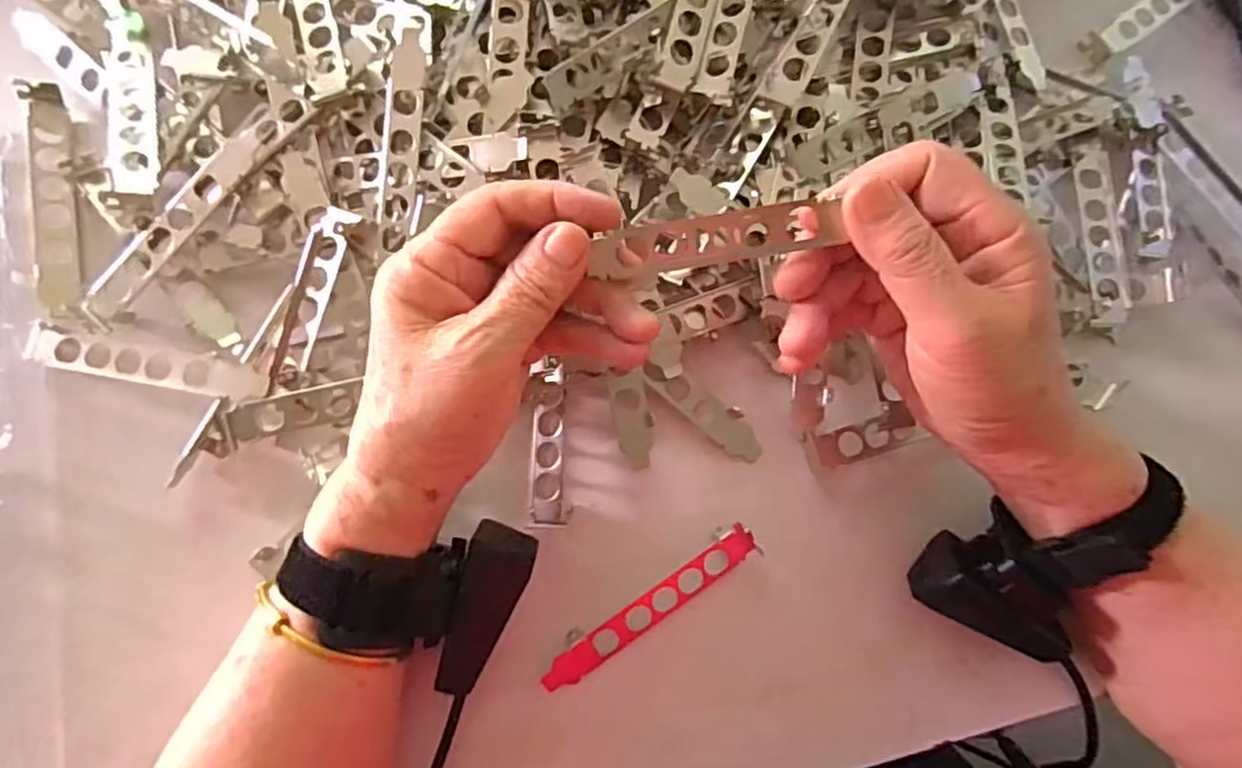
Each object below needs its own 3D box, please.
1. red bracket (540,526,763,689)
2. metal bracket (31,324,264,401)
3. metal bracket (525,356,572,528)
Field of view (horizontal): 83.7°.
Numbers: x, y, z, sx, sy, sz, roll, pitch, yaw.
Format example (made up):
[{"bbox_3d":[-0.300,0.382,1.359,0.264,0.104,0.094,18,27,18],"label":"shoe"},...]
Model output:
[{"bbox_3d":[0.014,0.108,0.337,0.120,0.008,0.020,-32,83,-7],"label":"red bracket"},{"bbox_3d":[-0.228,-0.009,0.336,0.112,0.016,0.018,11,80,-1],"label":"metal bracket"},{"bbox_3d":[-0.037,0.030,0.345,0.020,0.013,0.081,-3,81,-3],"label":"metal bracket"}]

